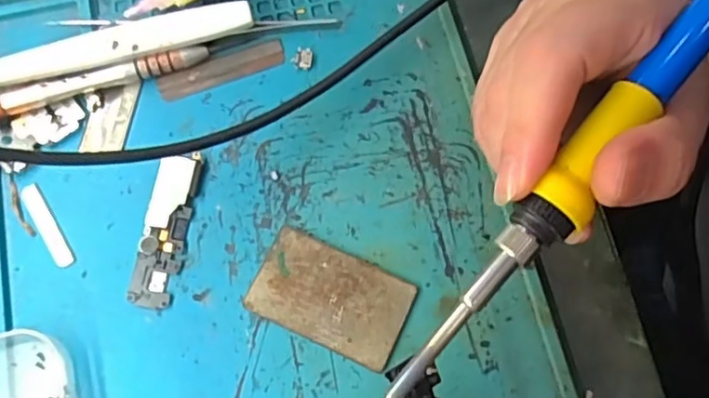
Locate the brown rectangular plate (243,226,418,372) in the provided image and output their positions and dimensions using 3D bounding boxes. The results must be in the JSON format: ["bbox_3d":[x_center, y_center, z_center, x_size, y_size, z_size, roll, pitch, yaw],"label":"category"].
[{"bbox_3d":[-0.009,0.039,0.246,0.060,0.004,0.037,23,74,7],"label":"brown rectangular plate"}]

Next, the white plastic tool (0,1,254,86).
[{"bbox_3d":[-0.129,-0.057,0.266,0.173,0.017,0.016,-15,74,-5],"label":"white plastic tool"}]

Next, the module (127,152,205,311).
[{"bbox_3d":[-0.077,0.011,0.253,0.017,0.005,0.064,9,73,2],"label":"module"}]

